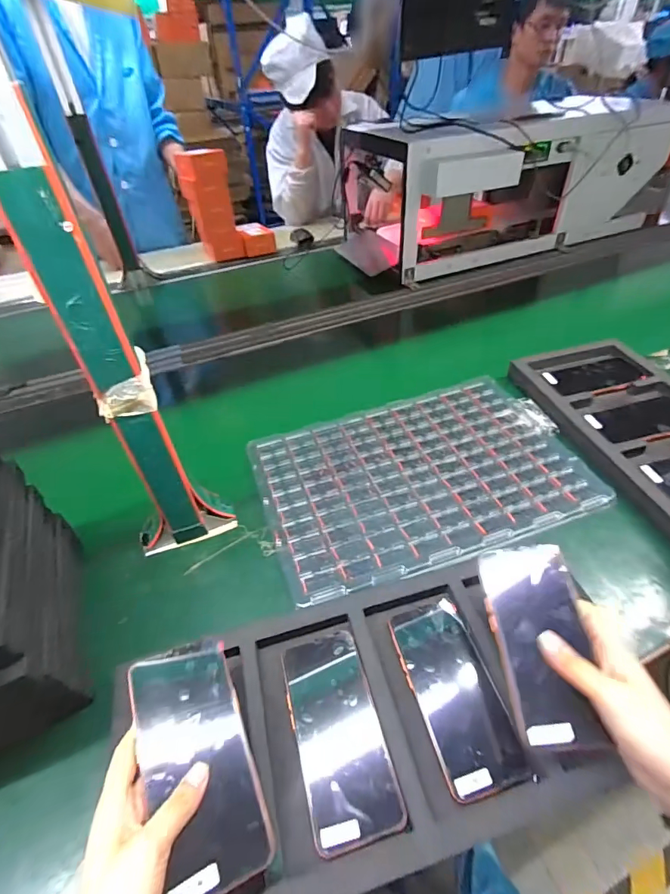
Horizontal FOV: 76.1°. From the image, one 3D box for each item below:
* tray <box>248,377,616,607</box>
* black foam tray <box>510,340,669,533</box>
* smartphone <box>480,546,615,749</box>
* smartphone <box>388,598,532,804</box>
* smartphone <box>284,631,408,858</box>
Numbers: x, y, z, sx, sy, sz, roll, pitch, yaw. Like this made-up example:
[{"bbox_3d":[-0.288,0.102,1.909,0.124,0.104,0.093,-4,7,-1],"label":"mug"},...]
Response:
[{"bbox_3d":[0.126,0.026,0.628,0.454,0.022,0.294,-15,44,-11],"label":"tray"},{"bbox_3d":[0.486,0.005,0.631,0.213,0.048,0.514,-12,45,-8],"label":"black foam tray"},{"bbox_3d":[0.179,0.168,0.376,0.073,0.015,0.155,-2,62,6],"label":"smartphone"},{"bbox_3d":[0.112,0.228,0.410,0.072,0.014,0.162,-16,45,-6],"label":"smartphone"},{"bbox_3d":[0.002,0.257,0.391,0.076,0.006,0.162,-14,46,-9],"label":"smartphone"}]

